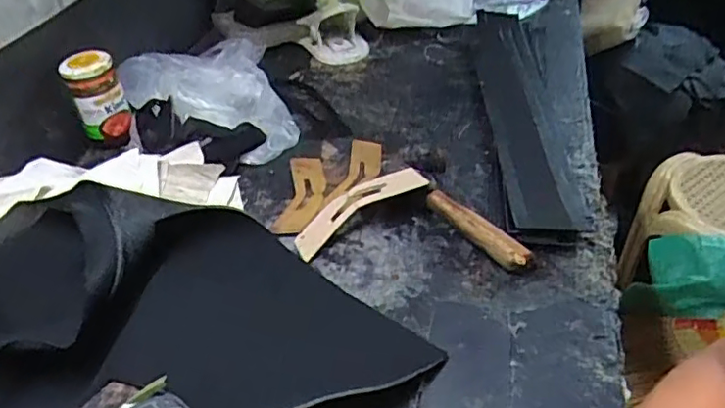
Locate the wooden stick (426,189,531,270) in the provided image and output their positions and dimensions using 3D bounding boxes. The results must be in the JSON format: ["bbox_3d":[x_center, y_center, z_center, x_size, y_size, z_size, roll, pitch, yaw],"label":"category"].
[{"bbox_3d":[0.110,0.024,0.581,0.026,0.027,0.117,-28,43,-25],"label":"wooden stick"}]

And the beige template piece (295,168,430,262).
[{"bbox_3d":[-0.006,0.001,0.611,0.143,0.014,0.052,-32,51,-5],"label":"beige template piece"}]

